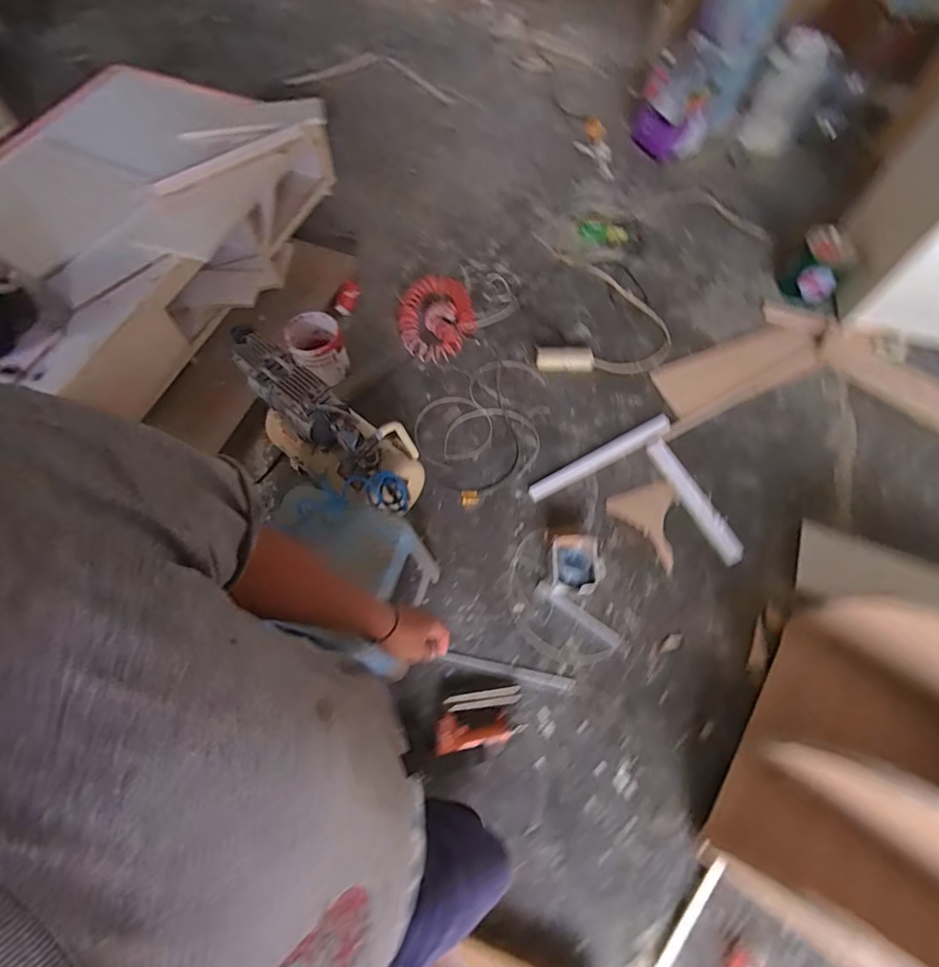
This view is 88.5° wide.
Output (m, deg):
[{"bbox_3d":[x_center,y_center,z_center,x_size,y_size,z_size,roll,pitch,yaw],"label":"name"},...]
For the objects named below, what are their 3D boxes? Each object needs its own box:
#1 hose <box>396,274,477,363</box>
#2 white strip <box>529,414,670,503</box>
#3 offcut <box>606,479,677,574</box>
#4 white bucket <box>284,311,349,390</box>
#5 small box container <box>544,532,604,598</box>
[{"bbox_3d":[-0.121,-0.663,1.858,0.279,0.075,0.407,5,66,2],"label":"hose"},{"bbox_3d":[0.453,-0.090,1.639,0.581,0.018,0.069,-28,69,-13],"label":"white strip"},{"bbox_3d":[0.591,0.134,1.535,0.227,0.011,0.269,-17,67,-8],"label":"offcut"},{"bbox_3d":[-0.521,-0.457,1.681,0.186,0.186,0.192,1,65,-1],"label":"white bucket"},{"bbox_3d":[0.321,0.235,1.435,0.162,0.080,0.192,-1,65,-2],"label":"small box container"}]

